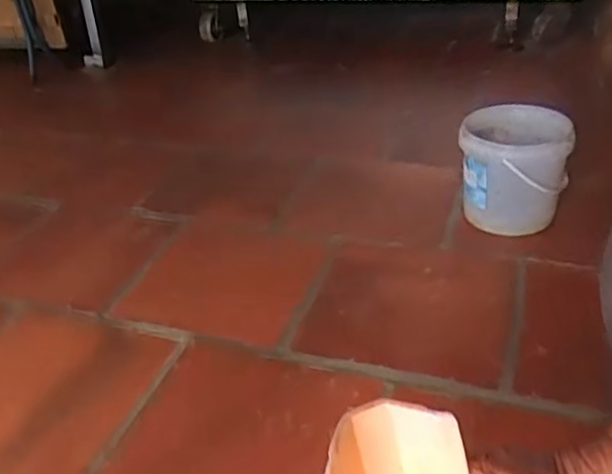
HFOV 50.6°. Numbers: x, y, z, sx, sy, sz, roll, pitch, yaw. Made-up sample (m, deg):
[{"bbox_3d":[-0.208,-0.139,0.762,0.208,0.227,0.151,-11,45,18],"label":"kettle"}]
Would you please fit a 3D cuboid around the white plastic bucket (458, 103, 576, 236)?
[{"bbox_3d":[0.415,-0.151,1.305,0.193,0.189,0.238,0,33,10],"label":"white plastic bucket"}]

